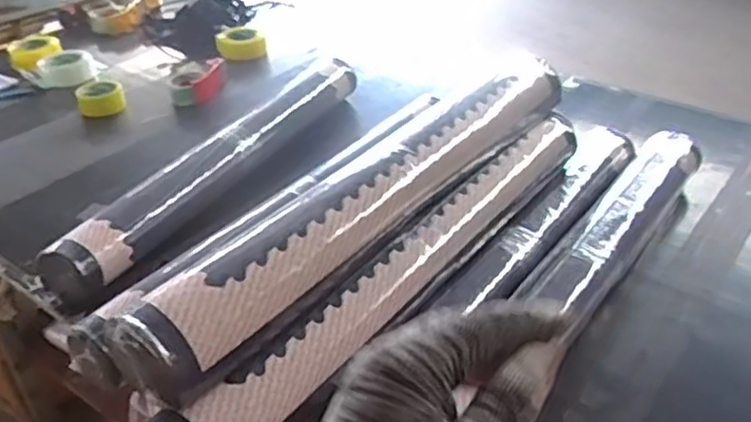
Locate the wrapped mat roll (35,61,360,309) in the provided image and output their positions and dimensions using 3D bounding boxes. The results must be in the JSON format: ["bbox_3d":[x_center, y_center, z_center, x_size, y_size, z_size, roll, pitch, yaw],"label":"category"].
[{"bbox_3d":[-0.275,-0.116,1.313,0.109,0.095,0.815,15,38,22],"label":"wrapped mat roll"}]

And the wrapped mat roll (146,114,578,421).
[{"bbox_3d":[0.058,0.059,0.889,0.076,0.072,0.809,24,42,31],"label":"wrapped mat roll"}]

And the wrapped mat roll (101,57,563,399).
[{"bbox_3d":[0.024,-0.032,0.882,0.083,0.091,0.797,23,41,31],"label":"wrapped mat roll"}]

